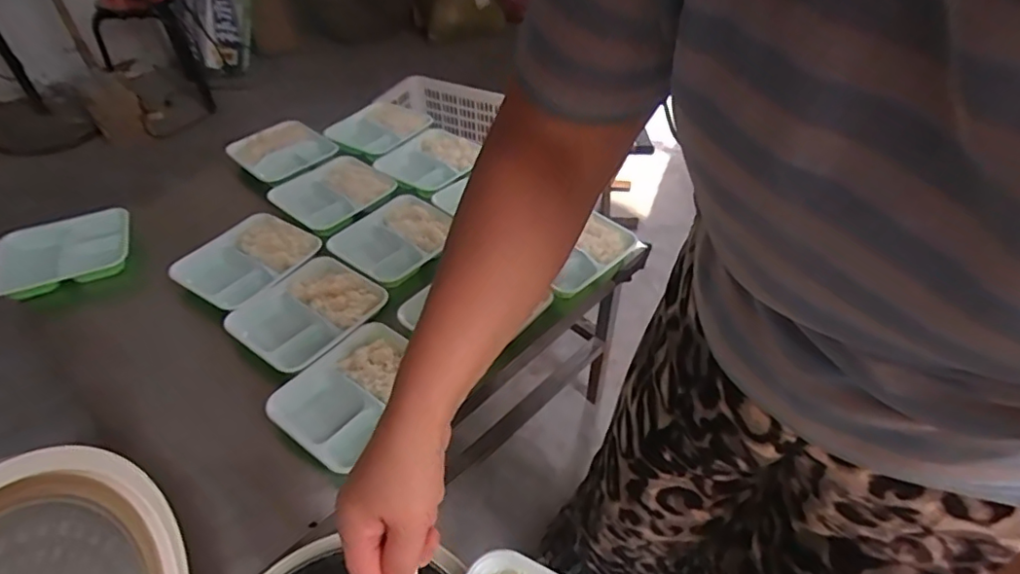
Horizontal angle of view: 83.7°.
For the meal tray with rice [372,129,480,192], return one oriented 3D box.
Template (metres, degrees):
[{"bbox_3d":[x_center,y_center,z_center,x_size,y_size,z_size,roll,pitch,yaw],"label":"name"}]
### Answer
[{"bbox_3d":[-0.173,-0.286,1.266,0.205,0.032,0.185,30,52,27],"label":"meal tray with rice"}]

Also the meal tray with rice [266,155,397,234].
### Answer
[{"bbox_3d":[-0.357,-0.201,1.176,0.177,0.035,0.223,25,50,23],"label":"meal tray with rice"}]

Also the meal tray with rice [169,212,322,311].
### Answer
[{"bbox_3d":[-0.472,-0.058,1.031,0.172,0.034,0.220,25,50,23],"label":"meal tray with rice"}]

